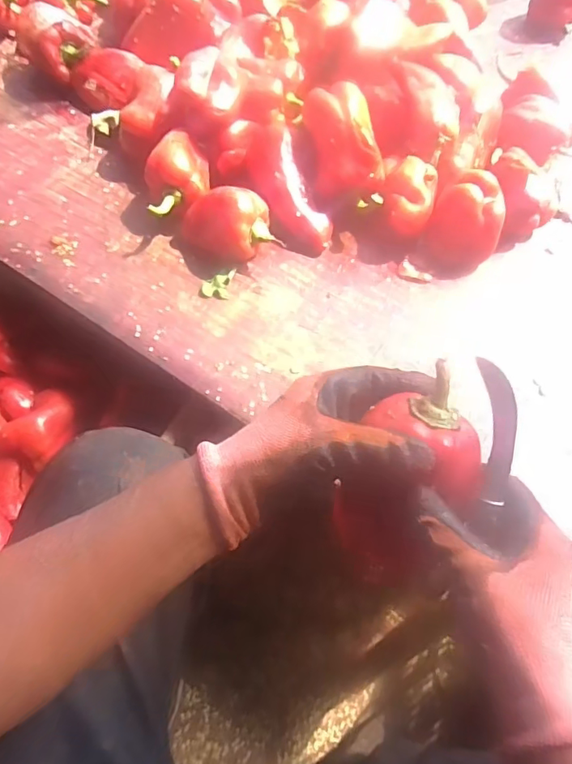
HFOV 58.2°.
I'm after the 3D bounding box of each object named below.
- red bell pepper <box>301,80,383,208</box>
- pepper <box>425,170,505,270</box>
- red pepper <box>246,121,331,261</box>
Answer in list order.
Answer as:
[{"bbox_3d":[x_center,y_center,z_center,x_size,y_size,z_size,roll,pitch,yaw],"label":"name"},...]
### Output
[{"bbox_3d":[0.067,-0.277,0.601,0.059,0.076,0.127,-17,86,-40],"label":"red bell pepper"},{"bbox_3d":[0.211,-0.184,0.603,0.080,0.091,0.081,23,62,8],"label":"pepper"},{"bbox_3d":[0.002,-0.231,0.622,0.066,0.049,0.171,-25,89,-17],"label":"red pepper"}]

